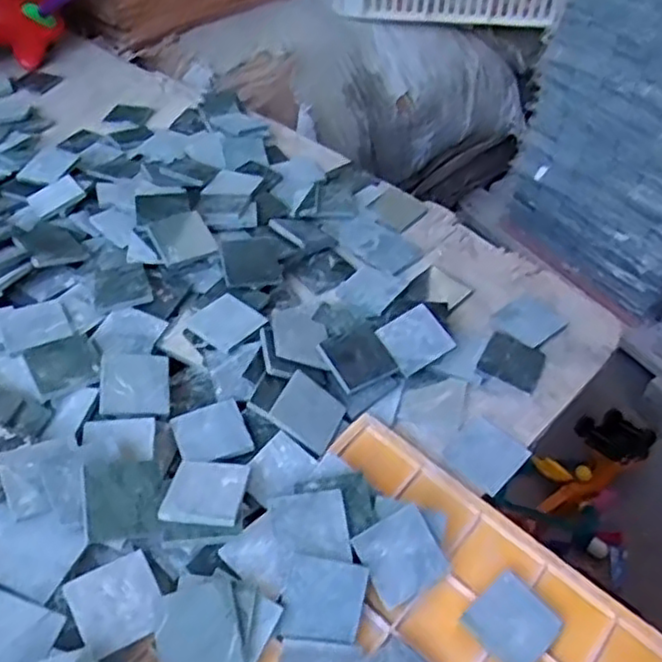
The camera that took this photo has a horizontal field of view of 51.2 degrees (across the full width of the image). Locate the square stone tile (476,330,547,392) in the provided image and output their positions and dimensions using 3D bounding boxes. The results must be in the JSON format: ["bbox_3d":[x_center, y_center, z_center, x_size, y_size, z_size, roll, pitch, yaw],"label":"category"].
[{"bbox_3d":[0.154,0.025,0.584,0.049,0.008,0.054,24,50,18],"label":"square stone tile"}]

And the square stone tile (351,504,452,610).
[{"bbox_3d":[0.046,0.145,0.447,0.050,0.005,0.049,-27,82,-17],"label":"square stone tile"}]

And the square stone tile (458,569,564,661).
[{"bbox_3d":[0.114,0.183,0.435,0.049,0.011,0.047,37,55,27],"label":"square stone tile"}]

